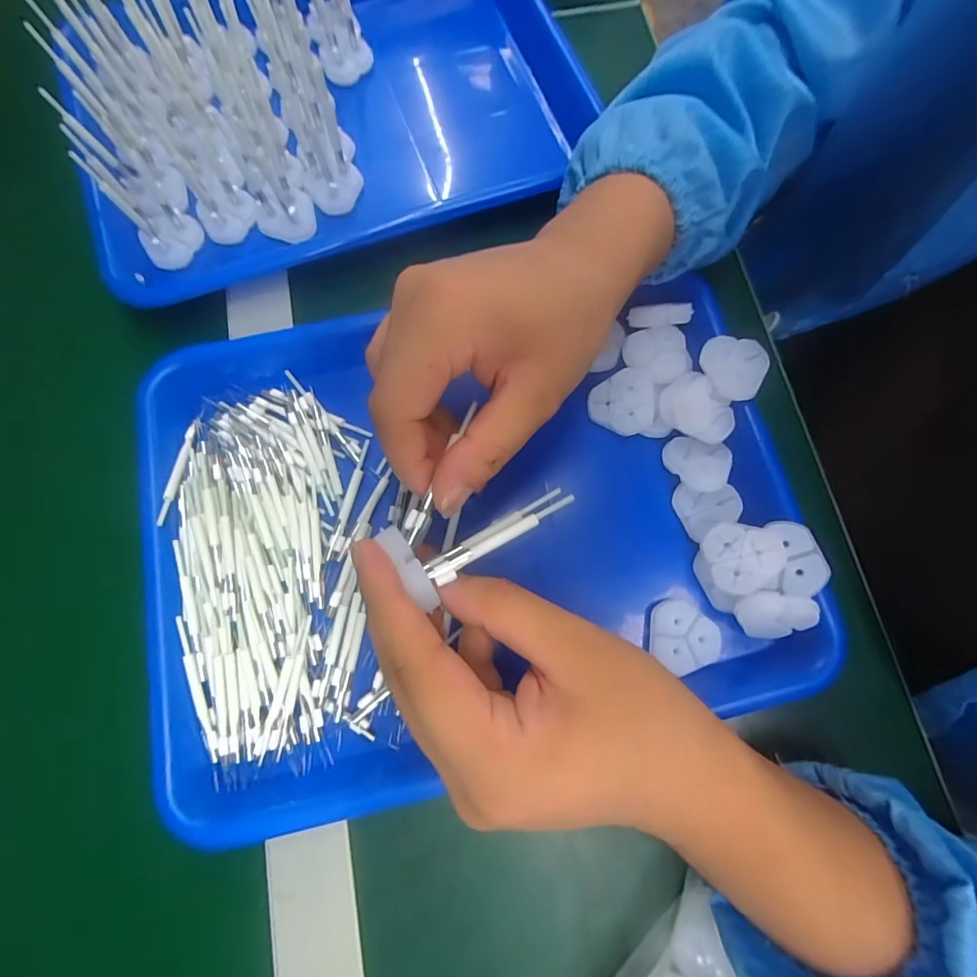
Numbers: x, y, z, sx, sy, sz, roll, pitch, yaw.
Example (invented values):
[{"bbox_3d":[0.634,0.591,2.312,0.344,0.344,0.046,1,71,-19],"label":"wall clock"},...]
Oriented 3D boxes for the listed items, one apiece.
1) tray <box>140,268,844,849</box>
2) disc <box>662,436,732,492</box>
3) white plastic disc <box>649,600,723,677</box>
[{"bbox_3d":[-0.008,0.013,0.262,0.336,0.043,0.251,-11,77,-3],"label":"tray"},{"bbox_3d":[0.116,-0.013,0.269,0.035,0.010,0.029,18,76,4],"label":"disc"},{"bbox_3d":[0.101,0.077,0.246,0.035,0.004,0.032,0,76,0],"label":"white plastic disc"}]

